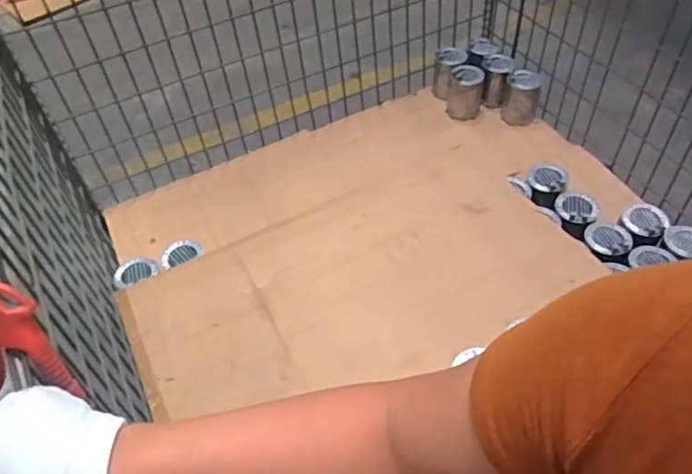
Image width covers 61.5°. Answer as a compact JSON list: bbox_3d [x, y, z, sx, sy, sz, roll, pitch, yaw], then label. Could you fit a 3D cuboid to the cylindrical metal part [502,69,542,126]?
[{"bbox_3d":[0.441,-0.349,1.466,0.084,0.103,0.092,12,51,15],"label":"cylindrical metal part"}]

